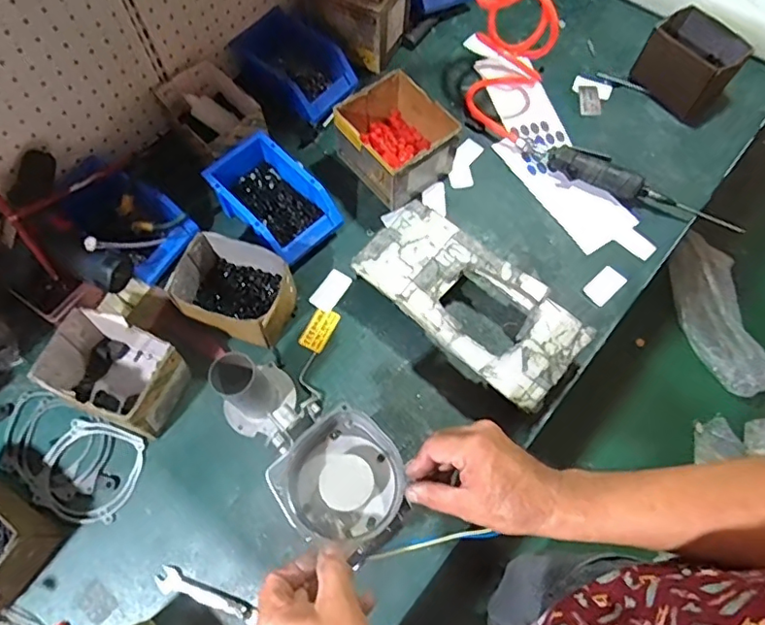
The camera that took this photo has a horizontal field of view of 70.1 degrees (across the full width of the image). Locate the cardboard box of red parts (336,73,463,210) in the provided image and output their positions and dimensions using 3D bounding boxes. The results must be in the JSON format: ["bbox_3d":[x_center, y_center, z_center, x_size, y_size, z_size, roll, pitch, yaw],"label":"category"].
[{"bbox_3d":[0.018,-0.267,0.842,0.138,0.093,0.154,-41,73,-16],"label":"cardboard box of red parts"}]

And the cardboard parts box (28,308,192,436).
[{"bbox_3d":[-0.335,0.076,0.696,0.149,0.094,0.116,24,69,9],"label":"cardboard parts box"}]

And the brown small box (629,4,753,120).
[{"bbox_3d":[0.520,-0.422,0.925,0.107,0.106,0.143,-42,74,-16],"label":"brown small box"}]

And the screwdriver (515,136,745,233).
[{"bbox_3d":[0.381,-0.202,0.861,0.362,0.042,0.057,29,70,11],"label":"screwdriver"}]

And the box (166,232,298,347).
[{"bbox_3d":[-0.197,-0.029,0.748,0.152,0.077,0.111,18,68,7],"label":"box"}]

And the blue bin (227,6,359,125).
[{"bbox_3d":[-0.146,-0.402,0.904,0.178,0.083,0.140,35,71,13],"label":"blue bin"}]

